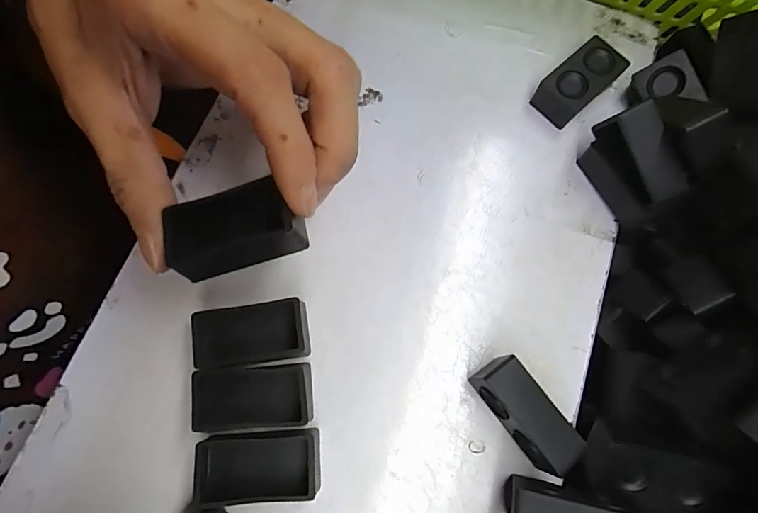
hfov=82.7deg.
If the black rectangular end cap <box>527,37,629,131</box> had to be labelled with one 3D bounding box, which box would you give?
[{"bbox_3d":[0.098,-0.085,0.212,0.044,0.018,0.023,-40,78,-11],"label":"black rectangular end cap"}]

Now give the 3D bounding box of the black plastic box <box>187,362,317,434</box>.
[{"bbox_3d":[-0.047,0.054,0.166,0.043,0.019,0.022,-3,74,-2],"label":"black plastic box"}]

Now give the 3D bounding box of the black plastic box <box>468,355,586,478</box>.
[{"bbox_3d":[0.054,0.060,0.166,0.020,0.023,0.042,-34,77,-10],"label":"black plastic box"}]

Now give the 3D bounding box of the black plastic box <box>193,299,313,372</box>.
[{"bbox_3d":[-0.049,0.032,0.172,0.043,0.018,0.023,-9,74,-3],"label":"black plastic box"}]

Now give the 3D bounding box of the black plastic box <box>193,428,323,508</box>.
[{"bbox_3d":[-0.043,0.077,0.159,0.041,0.018,0.025,2,74,0],"label":"black plastic box"}]

